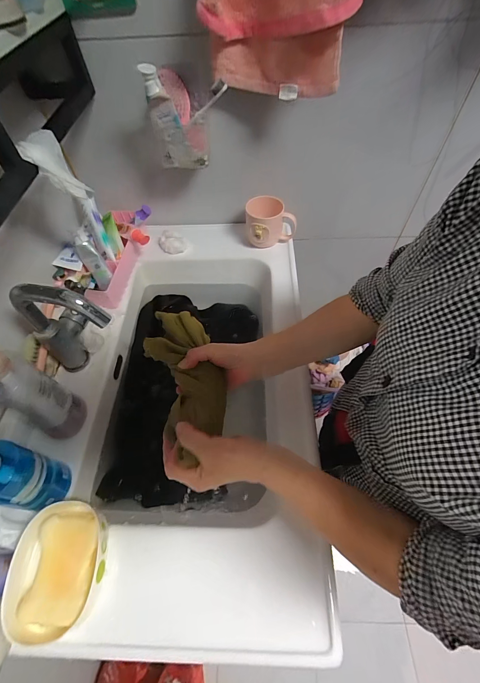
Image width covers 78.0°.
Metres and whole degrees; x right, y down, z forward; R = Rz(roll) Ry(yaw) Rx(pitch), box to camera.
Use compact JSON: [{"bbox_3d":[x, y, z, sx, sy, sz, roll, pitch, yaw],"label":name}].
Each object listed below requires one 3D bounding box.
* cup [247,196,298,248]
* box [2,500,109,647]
[{"bbox_3d":[0.065,-0.269,0.677,0.109,0.099,0.076,-15,56,-8],"label":"cup"},{"bbox_3d":[-0.223,0.279,0.371,0.101,0.037,0.133,-7,53,-5],"label":"box"}]

